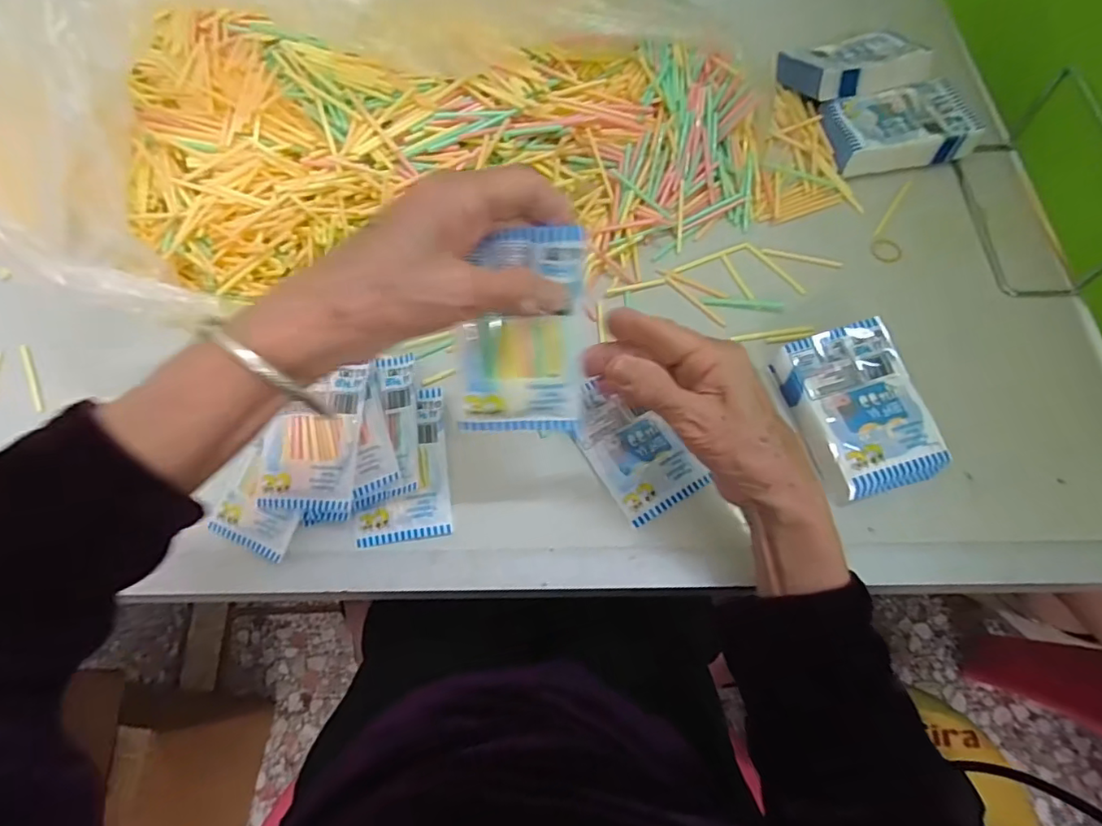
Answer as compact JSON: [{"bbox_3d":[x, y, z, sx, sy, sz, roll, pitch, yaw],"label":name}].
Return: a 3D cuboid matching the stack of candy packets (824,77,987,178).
[{"bbox_3d":[0.289,-0.239,0.471,0.113,0.025,0.076,-14,68,-3],"label":"stack of candy packets"}]

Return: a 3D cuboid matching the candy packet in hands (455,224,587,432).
[{"bbox_3d":[-0.014,-0.038,0.281,0.063,0.102,0.007,-1,26,-5],"label":"candy packet in hands"}]

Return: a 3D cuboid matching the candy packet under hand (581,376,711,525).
[{"bbox_3d":[0.054,0.021,0.383,0.057,0.005,0.098,-30,70,-9],"label":"candy packet under hand"}]

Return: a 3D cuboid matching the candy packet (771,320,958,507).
[{"bbox_3d":[0.203,-0.004,0.375,0.071,0.025,0.111,-16,68,-4],"label":"candy packet"}]

